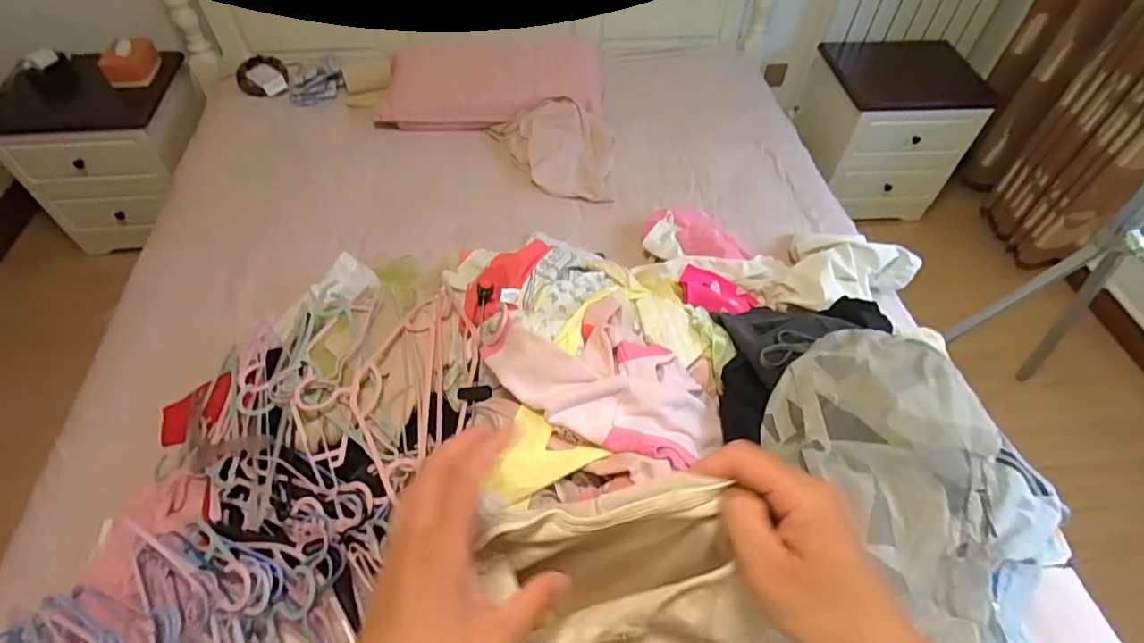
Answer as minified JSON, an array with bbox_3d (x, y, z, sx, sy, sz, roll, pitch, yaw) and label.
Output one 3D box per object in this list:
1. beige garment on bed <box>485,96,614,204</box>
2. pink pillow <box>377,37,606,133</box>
[{"bbox_3d":[-0.060,-0.481,1.575,0.353,0.096,0.322,3,51,2],"label":"beige garment on bed"},{"bbox_3d":[-0.236,-0.747,1.756,0.655,0.126,0.413,-1,51,-2],"label":"pink pillow"}]

